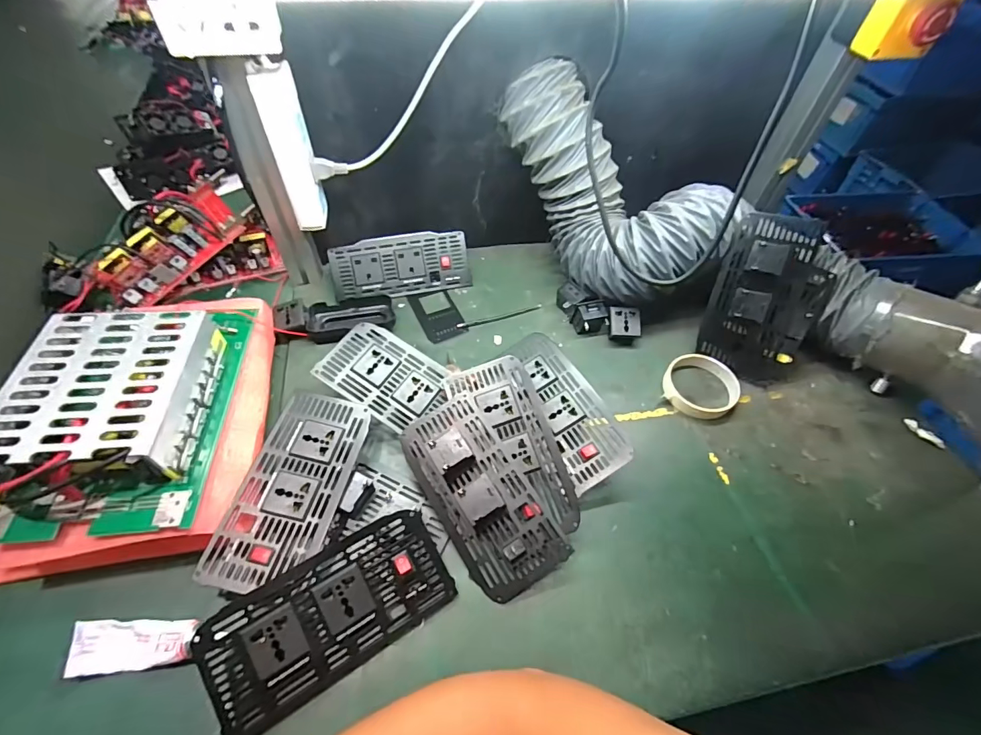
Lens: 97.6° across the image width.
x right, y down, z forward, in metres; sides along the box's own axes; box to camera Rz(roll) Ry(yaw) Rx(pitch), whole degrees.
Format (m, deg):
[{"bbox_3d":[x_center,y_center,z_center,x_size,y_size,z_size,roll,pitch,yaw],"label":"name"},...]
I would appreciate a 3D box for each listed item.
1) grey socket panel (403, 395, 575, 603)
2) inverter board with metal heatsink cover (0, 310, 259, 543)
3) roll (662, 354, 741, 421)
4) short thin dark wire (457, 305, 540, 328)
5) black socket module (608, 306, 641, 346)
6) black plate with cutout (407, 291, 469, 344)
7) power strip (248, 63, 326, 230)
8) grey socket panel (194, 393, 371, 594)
[{"bbox_3d":[-0.013,0.118,0.416,0.089,0.028,0.194,-33,68,-6],"label":"grey socket panel"},{"bbox_3d":[-0.349,0.031,0.409,0.176,0.078,0.243,-4,53,-6],"label":"inverter board with metal heatsink cover"},{"bbox_3d":[0.256,0.022,0.521,0.084,0.025,0.082,2,52,-2],"label":"roll"},{"bbox_3d":[0.013,-0.071,0.594,0.123,0.006,0.009,-15,55,-14],"label":"short thin dark wire"},{"bbox_3d":[0.176,-0.055,0.569,0.040,0.022,0.048,0,74,2],"label":"black socket module"},{"bbox_3d":[-0.073,-0.074,0.595,0.056,0.007,0.092,-19,56,-17],"label":"black plate with cutout"},{"bbox_3d":[-0.224,-0.243,0.493,0.038,0.166,0.042,-10,54,-10],"label":"power strip"},{"bbox_3d":[-0.185,0.110,0.408,0.091,0.016,0.187,9,53,4],"label":"grey socket panel"}]

